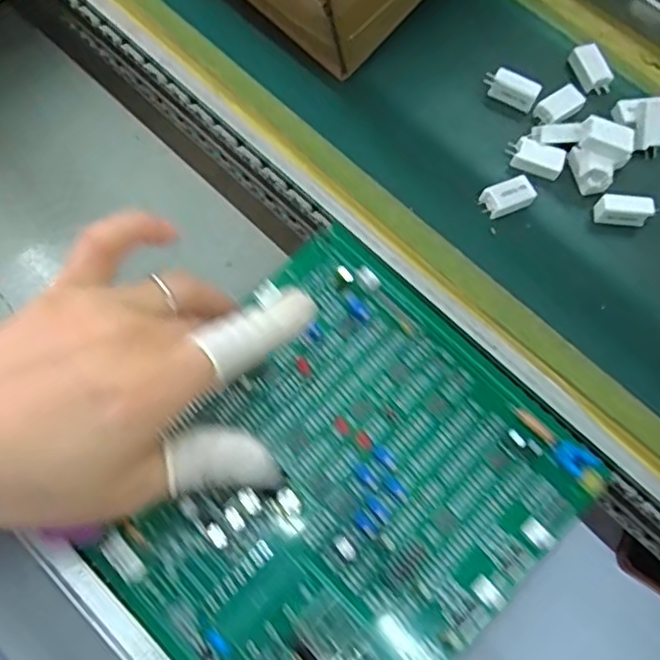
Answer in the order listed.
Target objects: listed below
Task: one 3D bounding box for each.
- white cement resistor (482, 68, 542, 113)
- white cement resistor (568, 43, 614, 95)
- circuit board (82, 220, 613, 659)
[{"bbox_3d":[0.098,-0.130,0.347,0.029,0.013,0.011,29,72,8],"label":"white cement resistor"},{"bbox_3d":[0.144,-0.144,0.353,0.015,0.007,0.027,-15,71,-7],"label":"white cement resistor"},{"bbox_3d":[0.002,0.066,0.284,0.173,0.013,0.187,43,75,13],"label":"circuit board"}]

